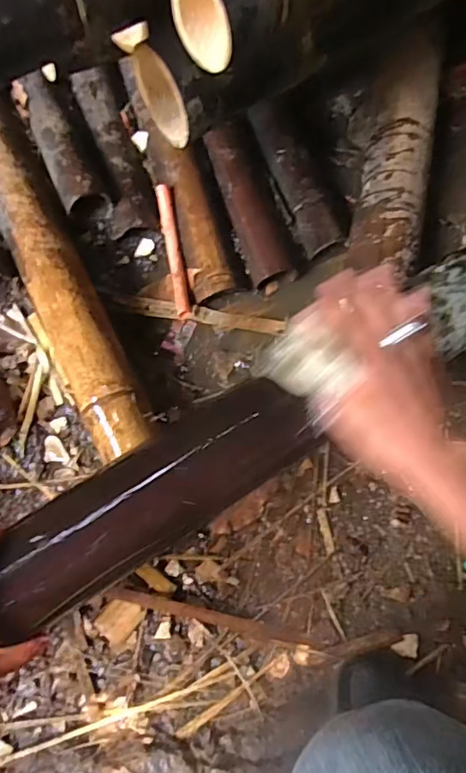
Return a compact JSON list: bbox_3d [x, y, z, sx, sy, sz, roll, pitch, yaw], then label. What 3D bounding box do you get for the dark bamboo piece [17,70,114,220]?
[{"bbox_3d":[-0.242,-0.338,0.723,0.060,0.050,0.225,-26,75,-7],"label":"dark bamboo piece"}]

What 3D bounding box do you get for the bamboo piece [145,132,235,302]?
[{"bbox_3d":[-0.062,-0.248,0.728,0.060,0.042,0.259,-17,74,-4],"label":"bamboo piece"}]

